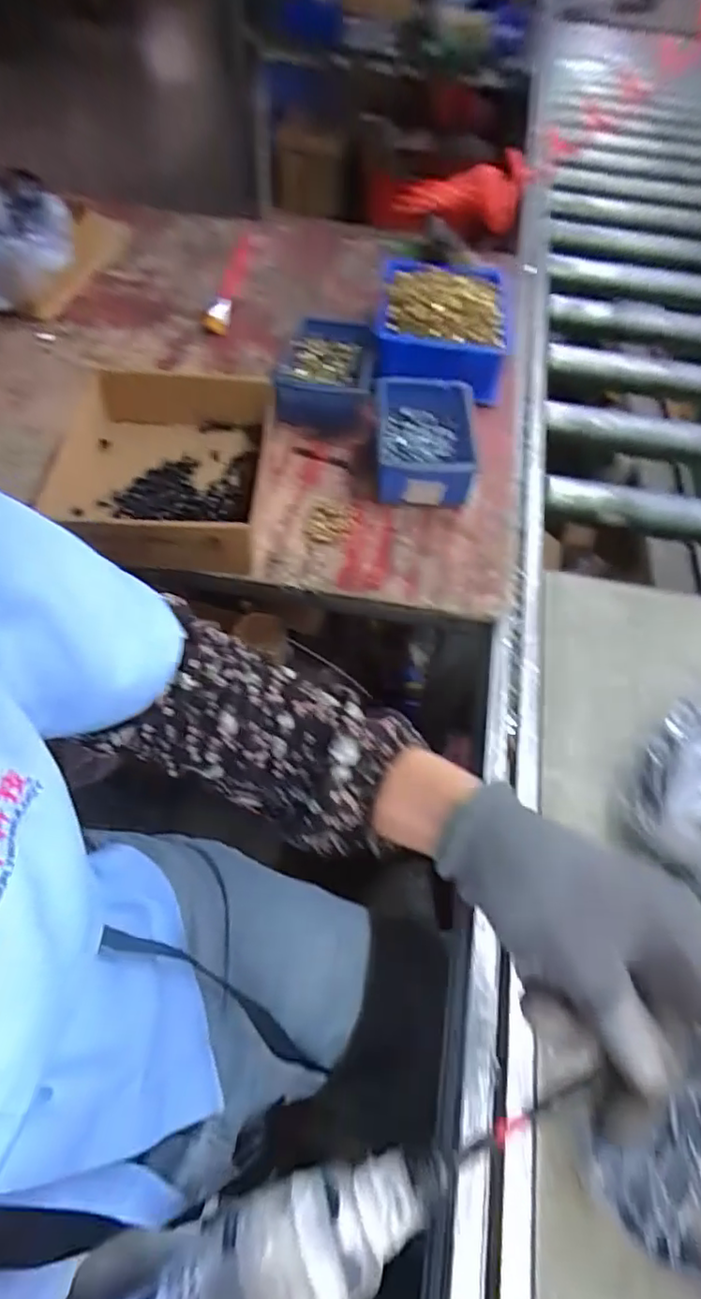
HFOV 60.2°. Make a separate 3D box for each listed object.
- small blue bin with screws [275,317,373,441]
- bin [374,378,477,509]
[{"bbox_3d":[-0.029,-0.310,0.674,0.102,0.047,0.161,6,56,-1],"label":"small blue bin with screws"},{"bbox_3d":[0.073,-0.211,0.607,0.101,0.051,0.147,5,56,-1],"label":"bin"}]

